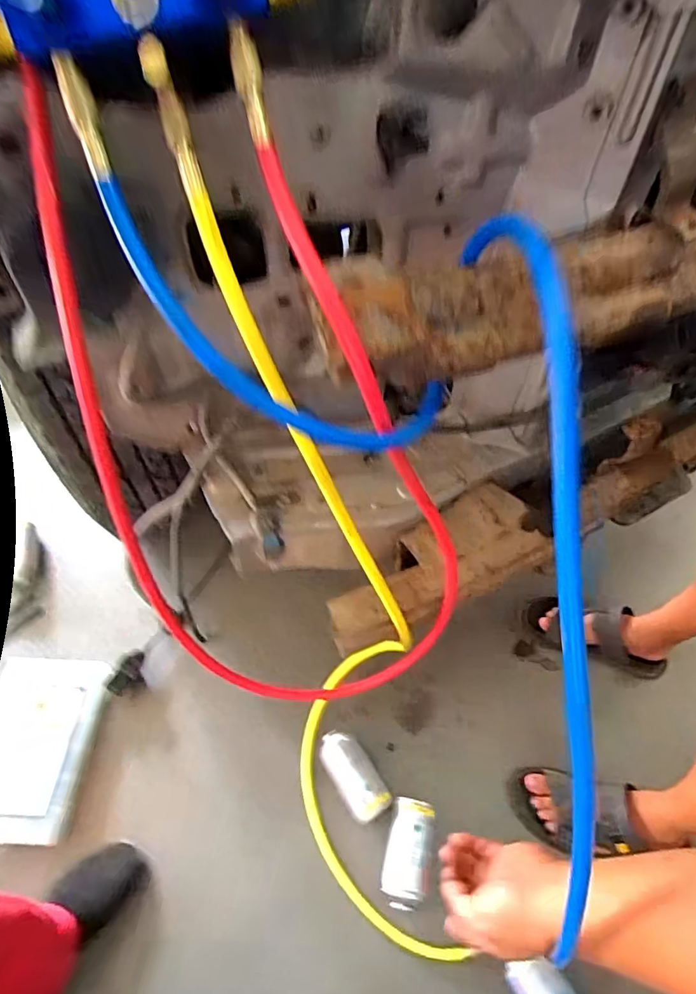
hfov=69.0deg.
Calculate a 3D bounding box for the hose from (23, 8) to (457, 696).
[{"bbox_3d":[-0.048,0.004,0.419,0.298,0.526,0.214,21,56,15],"label":"hose"}]

